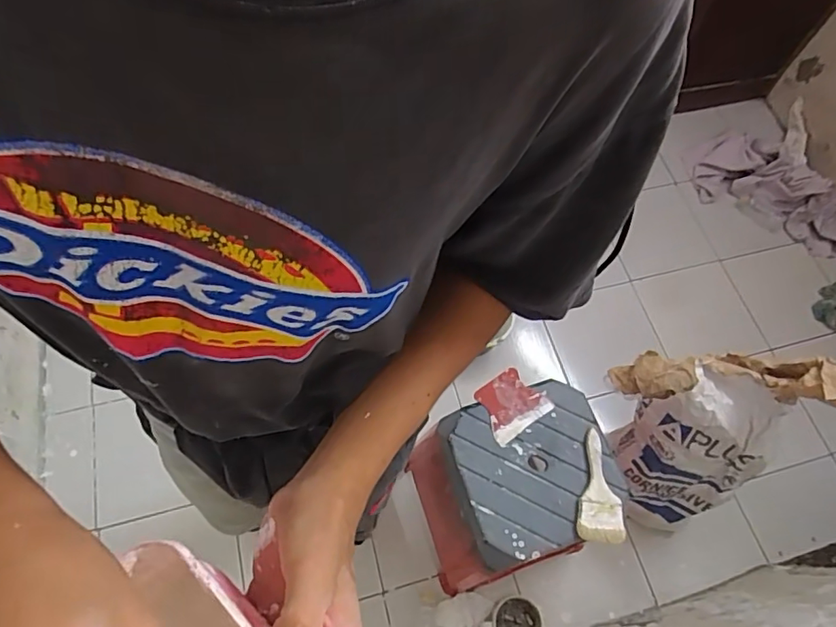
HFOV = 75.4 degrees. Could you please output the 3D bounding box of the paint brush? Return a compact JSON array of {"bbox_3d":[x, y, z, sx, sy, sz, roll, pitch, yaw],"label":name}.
[{"bbox_3d":[0.292,0.285,0.900,0.074,0.021,0.176,-2,67,-3],"label":"paint brush"}]

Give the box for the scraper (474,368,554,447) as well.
[{"bbox_3d":[0.163,0.158,0.961,0.116,0.008,0.102,-32,72,-15],"label":"scraper"}]

